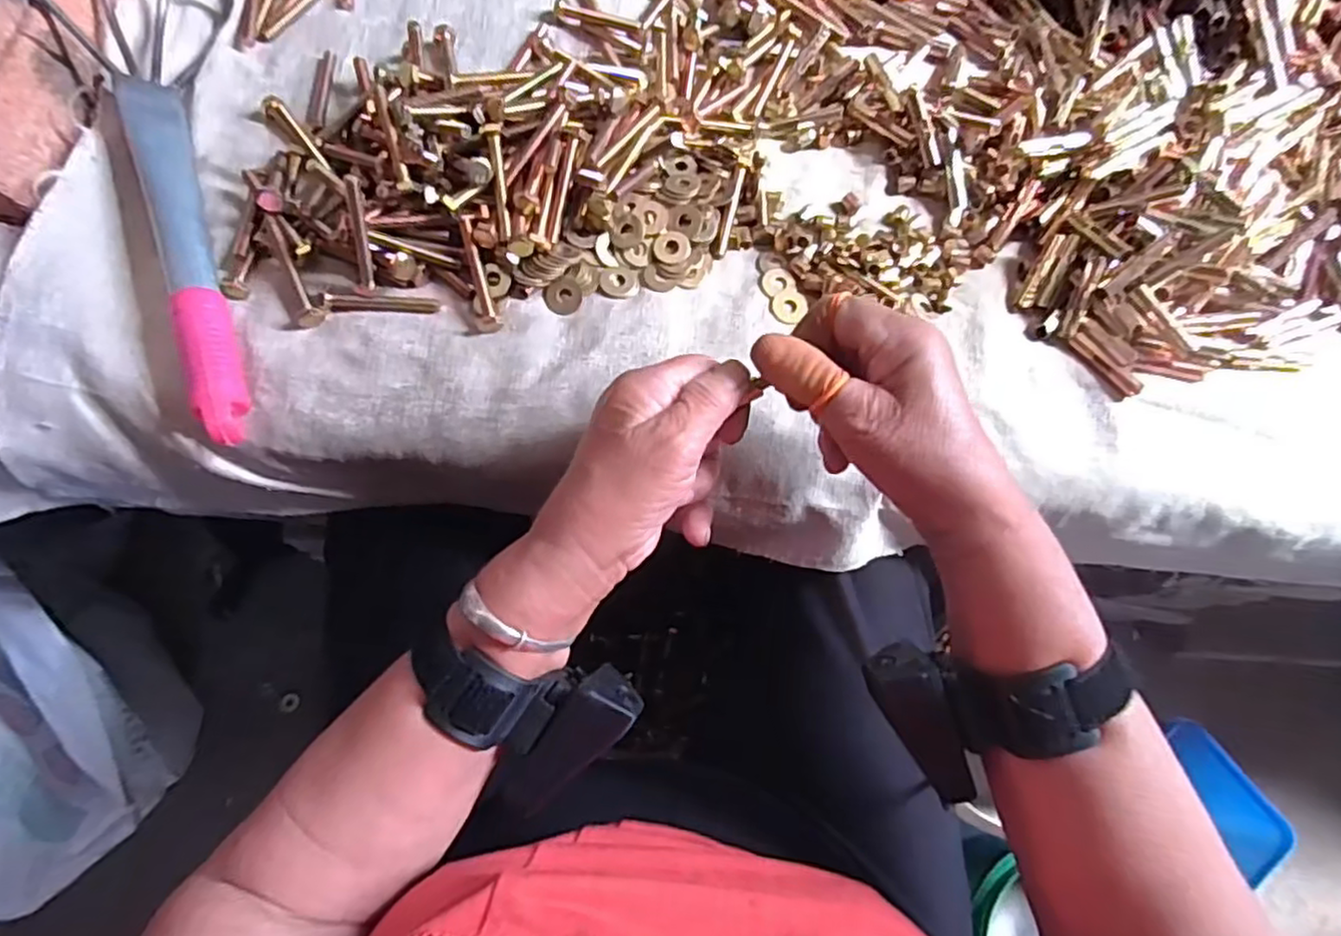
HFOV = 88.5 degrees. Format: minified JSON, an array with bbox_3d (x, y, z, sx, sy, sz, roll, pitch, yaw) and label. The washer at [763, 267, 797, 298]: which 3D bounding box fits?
[{"bbox_3d":[0.066,-0.115,0.420,0.019,0.004,0.017,-19,74,-8],"label":"washer"}]

